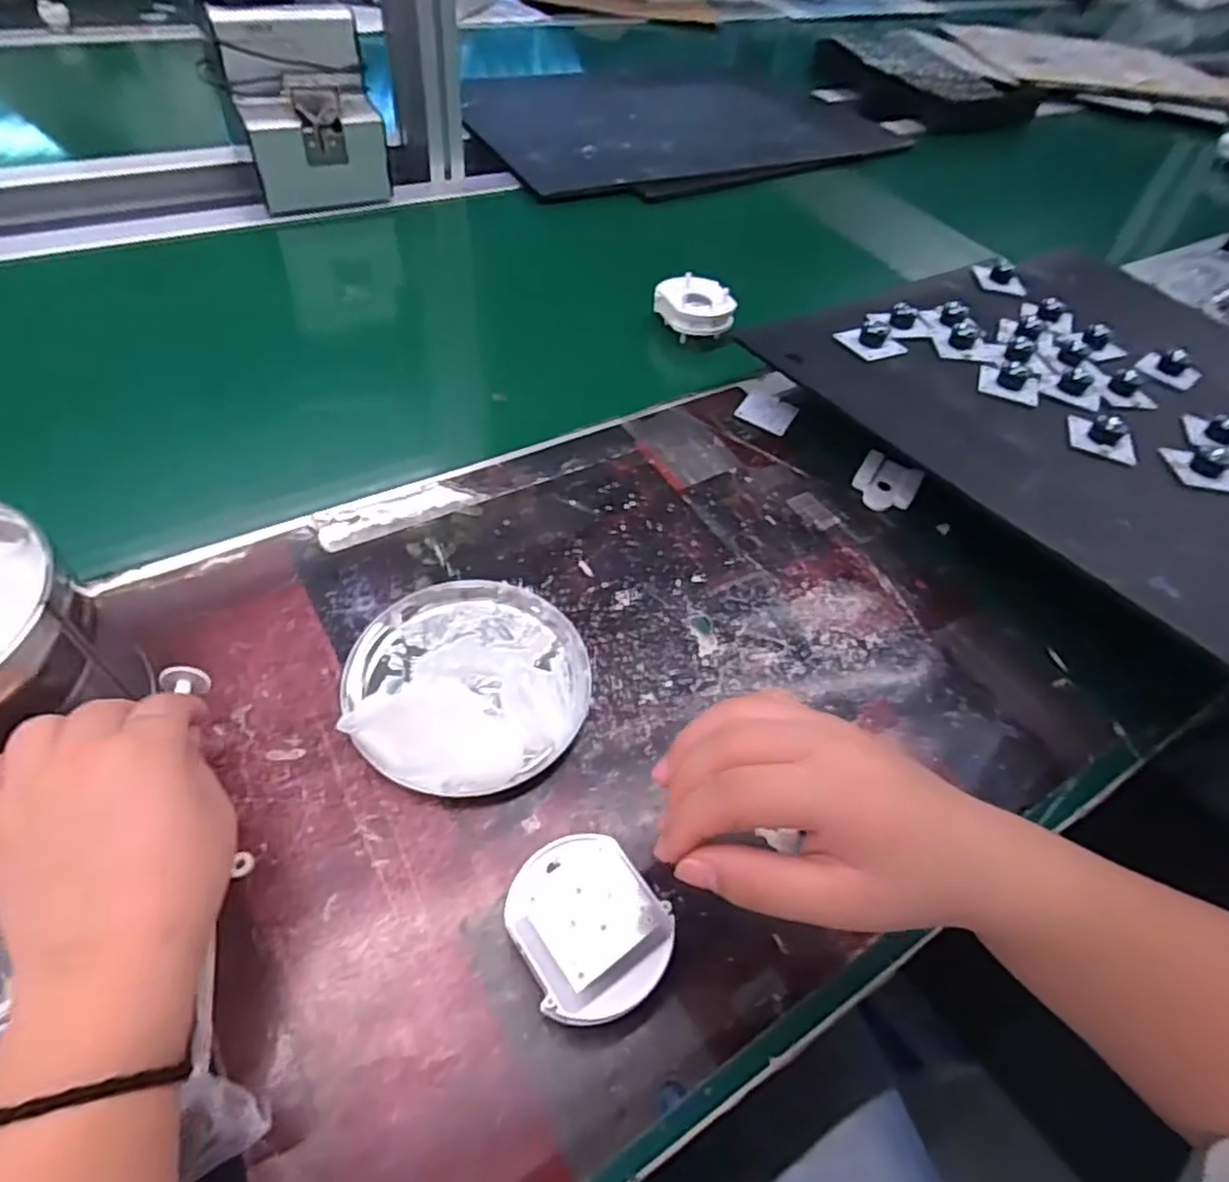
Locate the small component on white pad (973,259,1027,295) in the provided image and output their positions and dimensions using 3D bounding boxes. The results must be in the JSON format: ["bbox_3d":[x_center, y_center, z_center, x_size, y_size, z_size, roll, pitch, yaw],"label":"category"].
[{"bbox_3d":[0.374,-0.304,0.669,0.040,0.014,0.040,7,52,-3],"label":"small component on white pad"}]

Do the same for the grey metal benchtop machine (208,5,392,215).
[{"bbox_3d":[-0.293,-0.455,0.669,0.125,0.147,0.074,-18,57,-21],"label":"grey metal benchtop machine"}]

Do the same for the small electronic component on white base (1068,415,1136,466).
[{"bbox_3d":[0.342,-0.109,0.485,0.047,0.022,0.034,35,56,18],"label":"small electronic component on white base"}]

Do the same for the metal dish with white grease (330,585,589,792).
[{"bbox_3d":[-0.079,0.046,0.377,0.127,0.021,0.125,4,52,-5],"label":"metal dish with white grease"}]

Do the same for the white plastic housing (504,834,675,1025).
[{"bbox_3d":[-0.011,0.143,0.298,0.060,0.042,0.067,-22,59,-23],"label":"white plastic housing"}]

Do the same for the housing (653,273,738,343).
[{"bbox_3d":[0.071,-0.251,0.618,0.054,0.033,0.061,-23,59,-24],"label":"housing"}]

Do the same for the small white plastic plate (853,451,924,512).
[{"bbox_3d":[0.205,-0.082,0.522,0.043,0.012,0.052,28,54,14],"label":"small white plastic plate"}]

